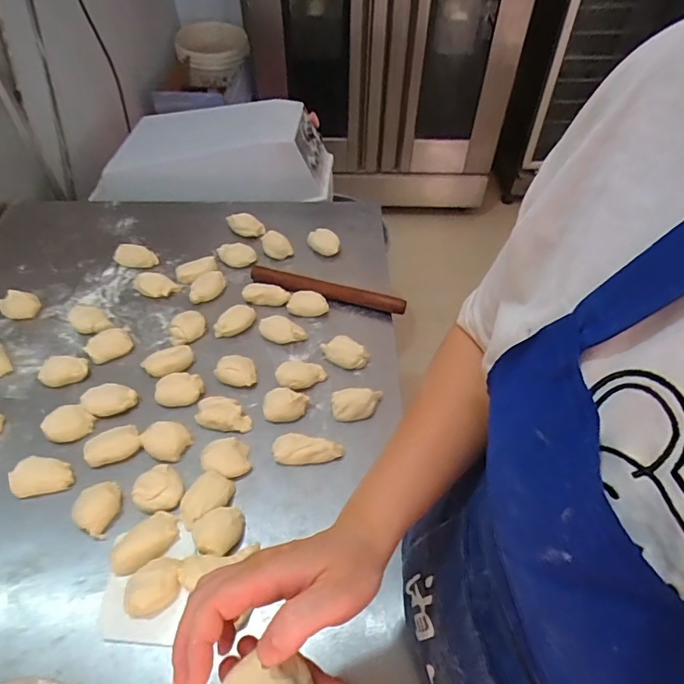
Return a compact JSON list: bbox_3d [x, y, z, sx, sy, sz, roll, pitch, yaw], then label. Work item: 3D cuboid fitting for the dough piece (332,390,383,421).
[{"bbox_3d":[0.021,0.089,0.682,0.068,0.025,0.046,1,50,1],"label":"dough piece"}]

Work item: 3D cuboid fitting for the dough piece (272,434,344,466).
[{"bbox_3d":[-0.045,0.142,0.631,0.089,0.027,0.033,4,50,3],"label":"dough piece"}]

